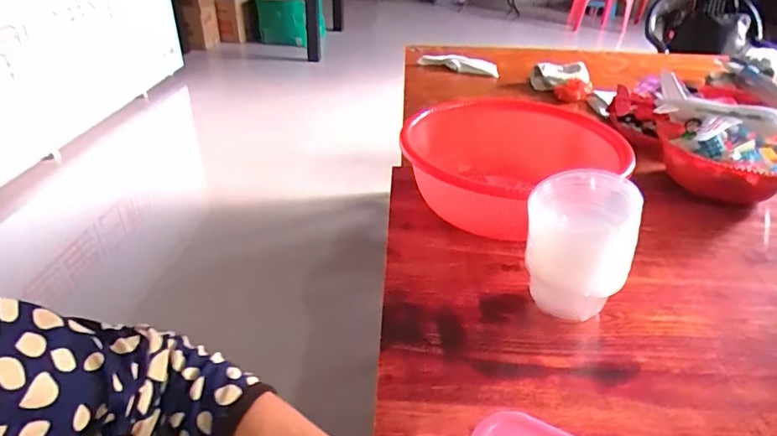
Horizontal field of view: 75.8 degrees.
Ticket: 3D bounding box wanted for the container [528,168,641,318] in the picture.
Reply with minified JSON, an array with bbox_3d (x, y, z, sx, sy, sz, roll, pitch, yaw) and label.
[{"bbox_3d":[0.223,0.041,0.601,0.117,0.163,0.101,10,34,14],"label":"container"}]

